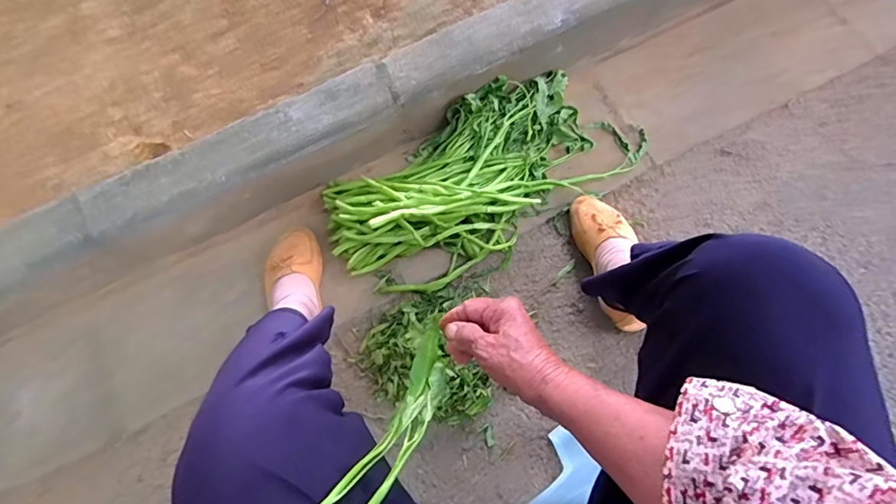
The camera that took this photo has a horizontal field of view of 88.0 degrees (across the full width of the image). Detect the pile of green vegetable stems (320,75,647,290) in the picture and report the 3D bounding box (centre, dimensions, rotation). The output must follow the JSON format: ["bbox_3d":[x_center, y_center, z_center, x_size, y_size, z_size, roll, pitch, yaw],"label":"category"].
[{"bbox_3d":[0.062,-0.144,0.790,0.562,0.090,0.261,-30,75,-6],"label":"pile of green vegetable stems"}]

